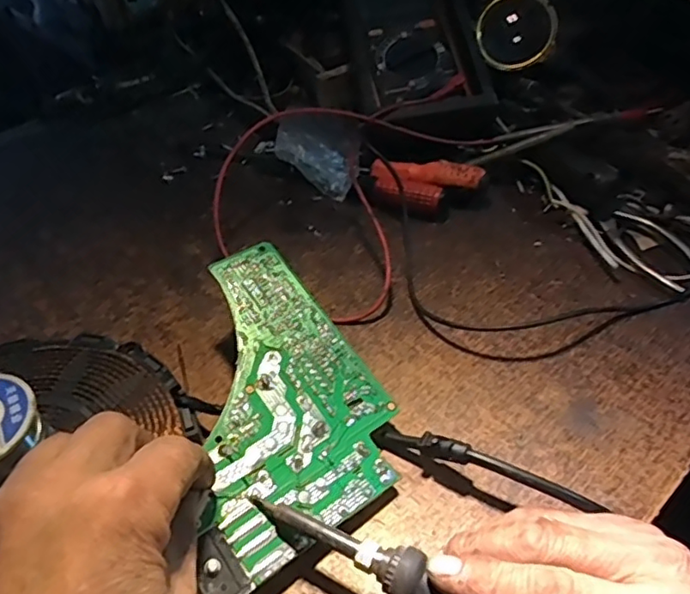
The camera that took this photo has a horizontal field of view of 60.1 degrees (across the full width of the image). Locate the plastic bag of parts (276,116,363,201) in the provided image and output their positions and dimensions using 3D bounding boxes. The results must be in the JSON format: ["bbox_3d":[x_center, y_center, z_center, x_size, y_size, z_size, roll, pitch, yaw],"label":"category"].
[{"bbox_3d":[-0.018,-0.114,0.448,0.064,0.019,0.074,27,49,-19],"label":"plastic bag of parts"}]

